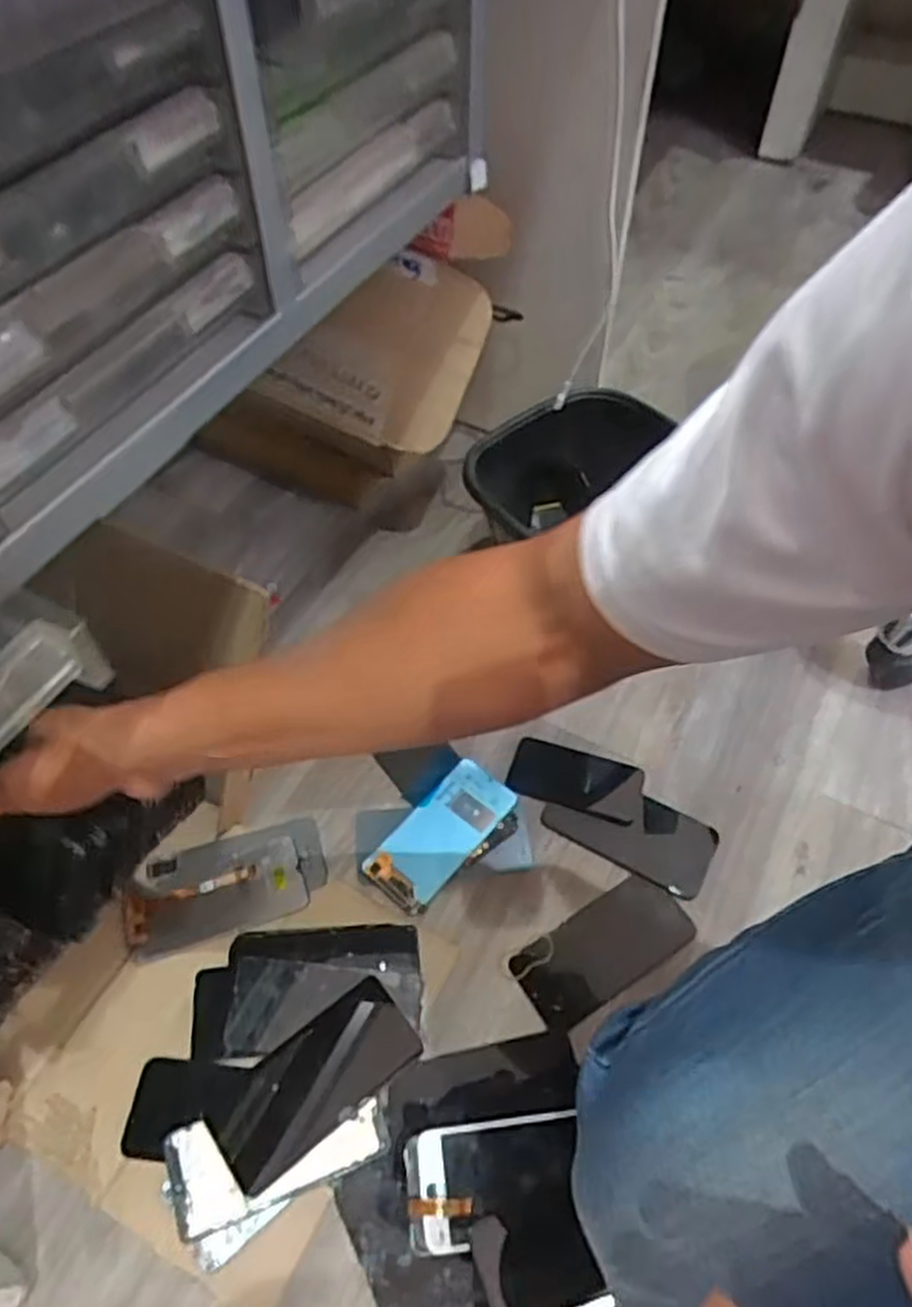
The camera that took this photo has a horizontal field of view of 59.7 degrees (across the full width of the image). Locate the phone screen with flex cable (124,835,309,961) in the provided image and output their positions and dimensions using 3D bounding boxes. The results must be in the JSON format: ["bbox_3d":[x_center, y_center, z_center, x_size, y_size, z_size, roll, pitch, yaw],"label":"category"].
[{"bbox_3d":[-0.217,0.212,0.717,0.151,0.010,0.087,-16,53,-12],"label":"phone screen with flex cable"}]

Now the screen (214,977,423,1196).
[{"bbox_3d":[-0.111,0.336,0.628,0.160,0.012,0.075,-32,60,-19],"label":"screen"}]

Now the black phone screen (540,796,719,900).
[{"bbox_3d":[0.170,0.172,0.774,0.156,0.009,0.080,24,59,17],"label":"black phone screen"}]

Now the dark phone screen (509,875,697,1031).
[{"bbox_3d":[0.132,0.260,0.705,0.160,0.008,0.074,-28,59,-17],"label":"dark phone screen"}]

